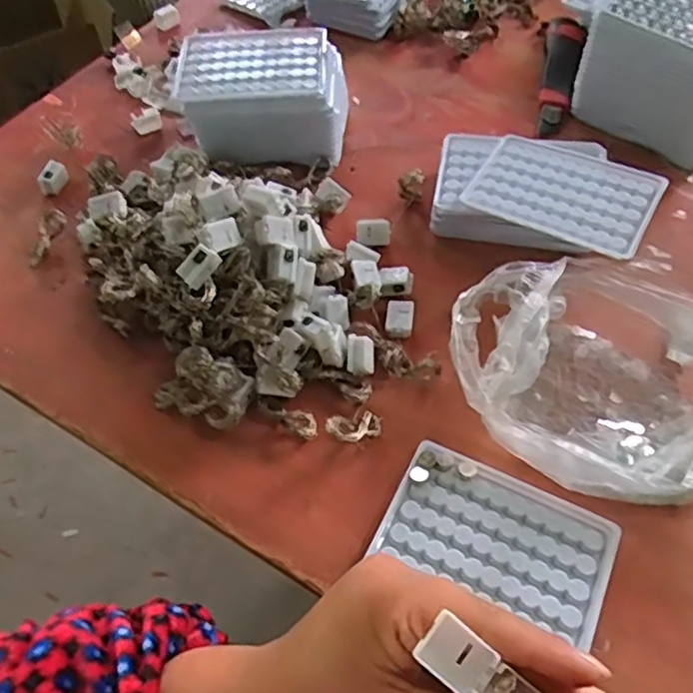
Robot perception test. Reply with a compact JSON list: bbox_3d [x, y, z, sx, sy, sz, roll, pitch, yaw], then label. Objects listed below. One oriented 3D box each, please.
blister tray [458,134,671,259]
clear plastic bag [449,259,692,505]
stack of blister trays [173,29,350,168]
[{"bbox_3d":[0.167,-0.120,0.486,0.129,0.012,0.098,27,62,19],"label":"blister tray"},{"bbox_3d":[0.181,0.017,0.424,0.220,0.058,0.159,6,57,7],"label":"clear plastic bag"},{"bbox_3d":[-0.074,-0.227,0.587,0.143,0.077,0.115,3,57,4],"label":"stack of blister trays"}]

